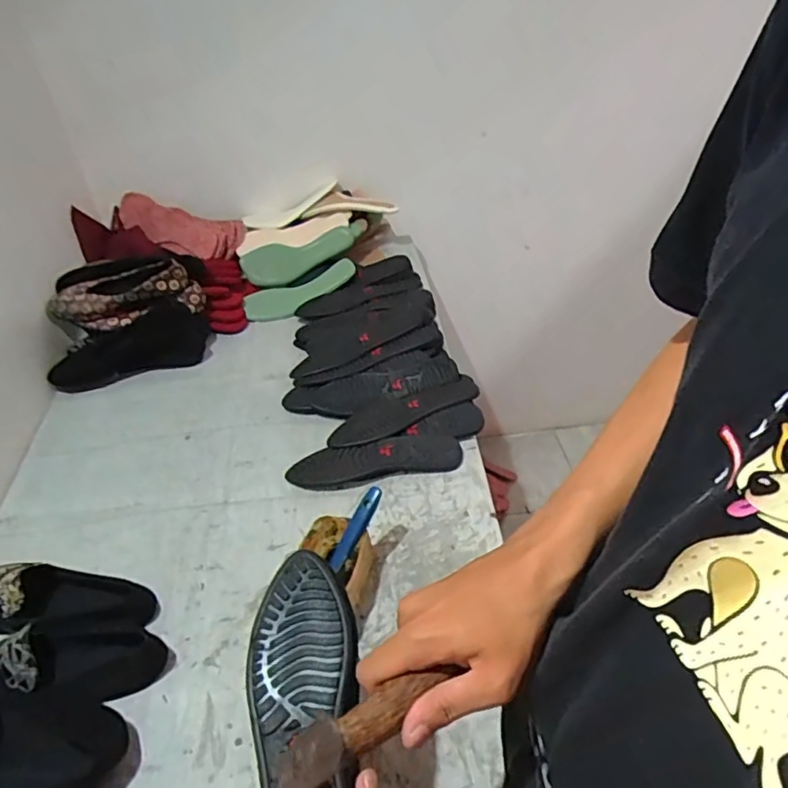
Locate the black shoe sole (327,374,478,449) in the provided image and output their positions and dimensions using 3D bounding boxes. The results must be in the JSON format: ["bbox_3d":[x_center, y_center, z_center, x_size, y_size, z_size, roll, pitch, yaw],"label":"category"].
[{"bbox_3d":[0.013,0.025,0.867,0.234,0.014,0.066,-20,44,-16],"label":"black shoe sole"}]

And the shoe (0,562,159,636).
[{"bbox_3d":[-0.403,0.236,0.669,0.247,0.059,0.084,-1,42,5],"label":"shoe"}]

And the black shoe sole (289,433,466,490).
[{"bbox_3d":[-0.027,0.094,0.814,0.240,0.023,0.067,-7,41,-2],"label":"black shoe sole"}]

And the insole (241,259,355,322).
[{"bbox_3d":[-0.185,-0.207,1.136,0.230,0.031,0.078,-23,45,-16],"label":"insole"}]

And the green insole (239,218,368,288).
[{"bbox_3d":[-0.178,-0.286,1.190,0.263,0.080,0.018,-18,5,-9],"label":"green insole"}]

